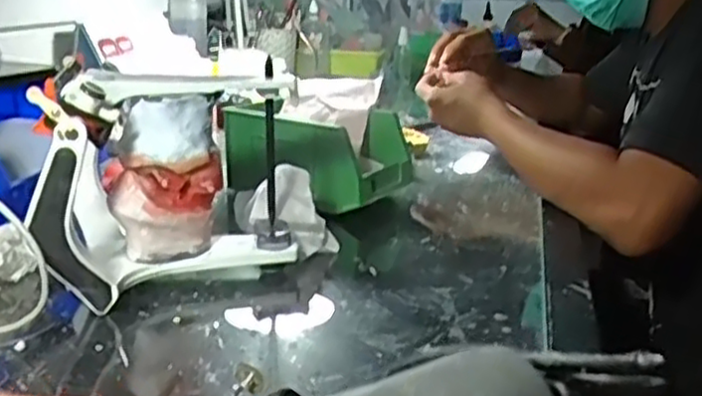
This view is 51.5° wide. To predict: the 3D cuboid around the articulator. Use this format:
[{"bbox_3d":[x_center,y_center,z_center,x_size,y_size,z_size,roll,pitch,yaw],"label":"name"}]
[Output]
[{"bbox_3d":[-0.121,-0.006,0.507,0.159,0.151,0.139,-1,17,-8],"label":"articulator"}]

